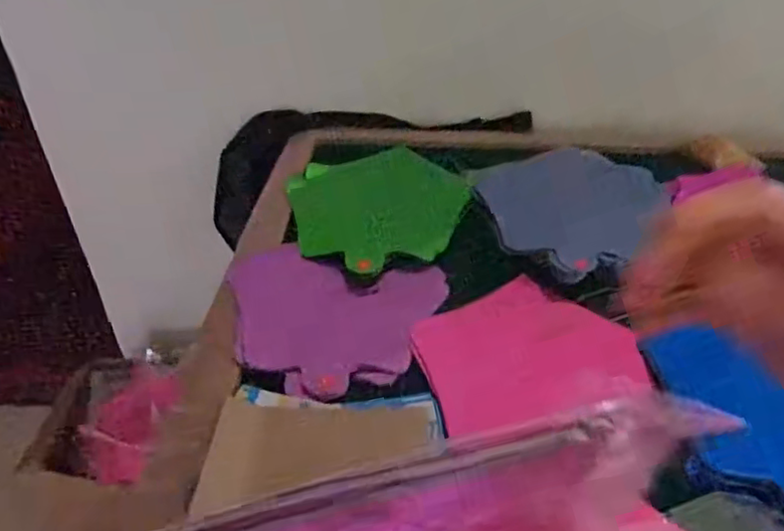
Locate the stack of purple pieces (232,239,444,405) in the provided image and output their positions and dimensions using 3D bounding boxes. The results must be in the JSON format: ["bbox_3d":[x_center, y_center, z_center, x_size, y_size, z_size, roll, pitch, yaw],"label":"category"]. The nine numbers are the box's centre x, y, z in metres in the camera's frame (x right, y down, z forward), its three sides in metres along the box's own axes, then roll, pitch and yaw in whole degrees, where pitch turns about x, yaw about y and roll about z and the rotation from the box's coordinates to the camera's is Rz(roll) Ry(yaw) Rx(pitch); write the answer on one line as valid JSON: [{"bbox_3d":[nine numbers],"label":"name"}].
[{"bbox_3d":[-0.075,0.051,0.670,0.228,0.016,0.195,10,40,11],"label":"stack of purple pieces"}]

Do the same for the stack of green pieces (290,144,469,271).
[{"bbox_3d":[-0.009,-0.082,0.816,0.229,0.014,0.247,-8,40,-11],"label":"stack of green pieces"}]

